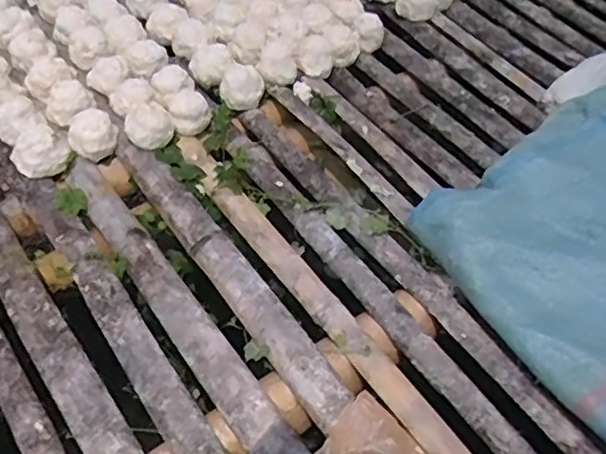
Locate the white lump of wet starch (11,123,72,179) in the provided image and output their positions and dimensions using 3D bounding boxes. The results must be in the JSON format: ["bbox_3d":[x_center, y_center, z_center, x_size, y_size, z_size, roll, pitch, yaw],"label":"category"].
[{"bbox_3d":[-0.389,-0.117,0.891,0.082,0.043,0.080,-22,57,-19],"label":"white lump of wet starch"}]

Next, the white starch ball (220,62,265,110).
[{"bbox_3d":[-0.101,-0.231,1.012,0.077,0.067,0.070,2,52,-2],"label":"white starch ball"}]

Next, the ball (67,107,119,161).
[{"bbox_3d":[-0.324,-0.147,0.930,0.070,0.057,0.069,2,52,-2],"label":"ball"}]

